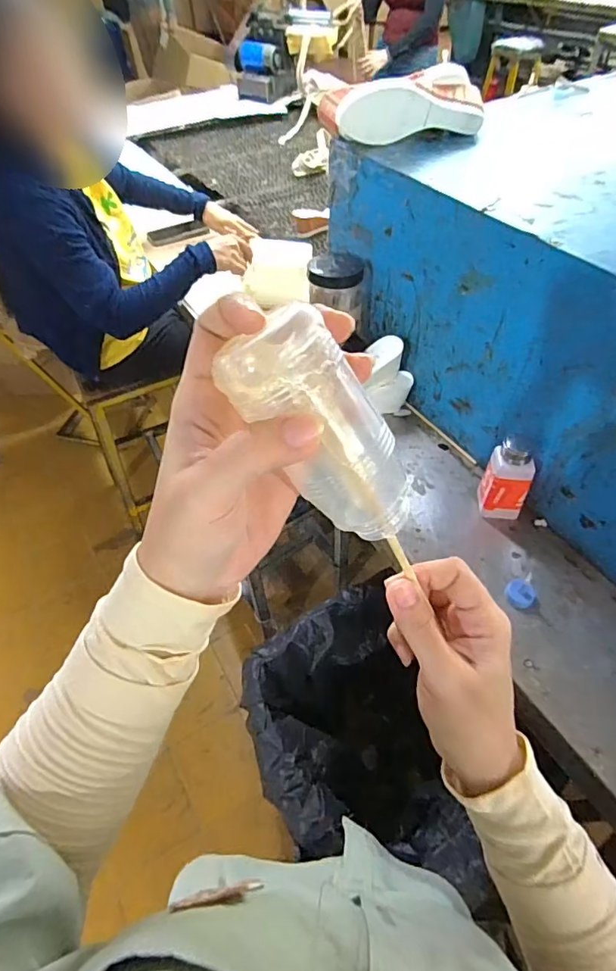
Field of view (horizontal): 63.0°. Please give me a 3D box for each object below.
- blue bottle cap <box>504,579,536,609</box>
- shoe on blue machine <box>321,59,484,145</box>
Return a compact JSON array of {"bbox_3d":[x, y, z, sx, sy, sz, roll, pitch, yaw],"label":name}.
[{"bbox_3d":[0.274,0.140,0.649,0.037,0.033,0.028,25,56,22],"label":"blue bottle cap"},{"bbox_3d":[0.142,-0.565,0.747,0.236,0.071,0.089,-7,51,-3],"label":"shoe on blue machine"}]

